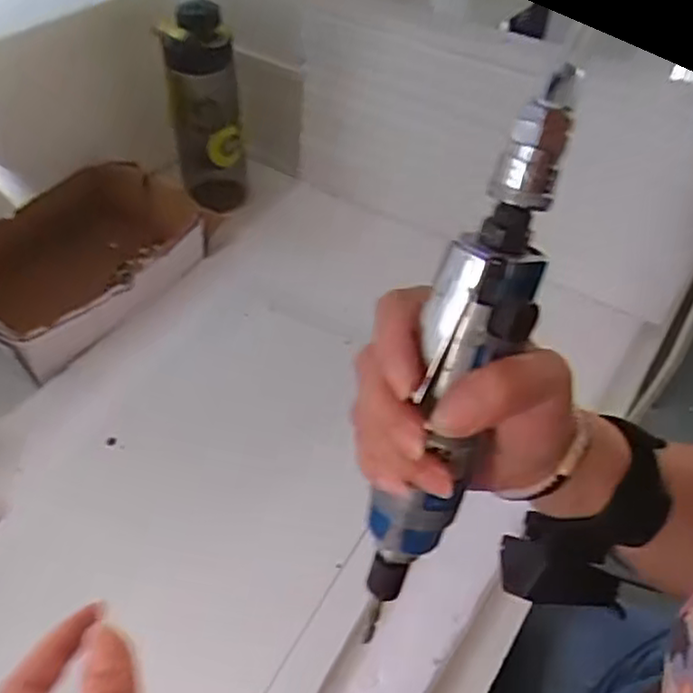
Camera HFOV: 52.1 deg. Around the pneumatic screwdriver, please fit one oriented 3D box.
[{"bbox_3d":[0.043,0.018,0.286,0.034,0.242,0.027,27,28,24],"label":"pneumatic screwdriver"}]

